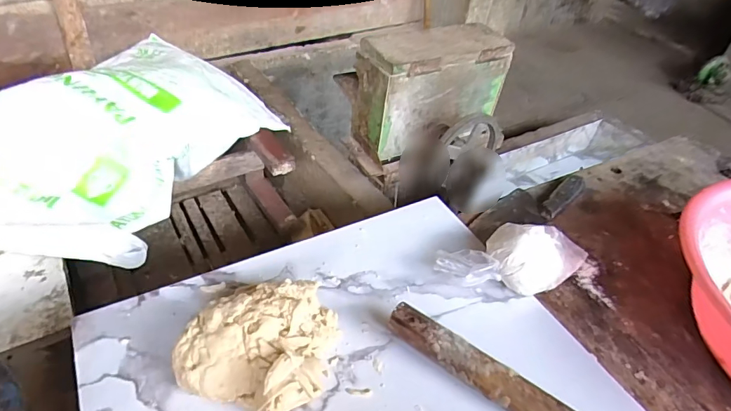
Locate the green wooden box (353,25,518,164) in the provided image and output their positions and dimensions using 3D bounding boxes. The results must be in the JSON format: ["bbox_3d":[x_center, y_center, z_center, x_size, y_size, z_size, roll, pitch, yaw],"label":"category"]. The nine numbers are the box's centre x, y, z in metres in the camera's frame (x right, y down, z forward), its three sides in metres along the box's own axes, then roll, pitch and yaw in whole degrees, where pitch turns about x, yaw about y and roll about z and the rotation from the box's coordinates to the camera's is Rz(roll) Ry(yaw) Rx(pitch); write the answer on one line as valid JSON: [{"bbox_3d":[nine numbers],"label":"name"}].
[{"bbox_3d":[0.146,-0.278,1.057,0.340,0.211,0.148,-21,49,-30],"label":"green wooden box"}]

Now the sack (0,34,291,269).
[{"bbox_3d":[-0.499,-0.134,0.921,0.400,0.197,0.658,20,43,13],"label":"sack"}]

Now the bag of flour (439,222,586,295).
[{"bbox_3d":[0.206,0.064,0.575,0.215,0.072,0.080,-12,46,-23],"label":"bag of flour"}]

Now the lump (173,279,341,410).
[{"bbox_3d":[-0.106,0.138,0.454,0.149,0.065,0.130,9,41,-1],"label":"lump"}]

